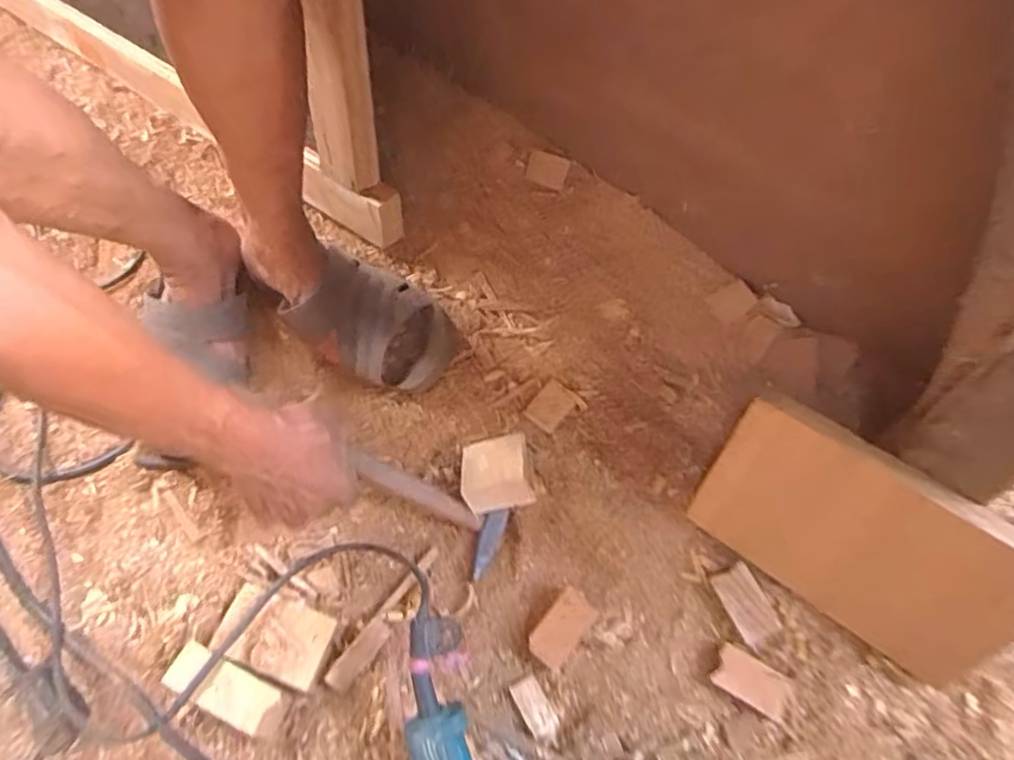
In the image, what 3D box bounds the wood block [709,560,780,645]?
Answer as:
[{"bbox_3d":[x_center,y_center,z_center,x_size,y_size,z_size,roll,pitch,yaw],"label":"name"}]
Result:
[{"bbox_3d":[0.205,0.192,0.568,0.033,0.010,0.060,-23,64,-8],"label":"wood block"}]

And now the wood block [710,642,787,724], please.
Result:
[{"bbox_3d":[0.202,0.248,0.546,0.060,0.010,0.035,27,68,16],"label":"wood block"}]

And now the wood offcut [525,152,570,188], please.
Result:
[{"bbox_3d":[0.046,-0.242,0.761,0.045,0.004,0.036,18,94,8],"label":"wood offcut"}]

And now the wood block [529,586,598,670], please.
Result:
[{"bbox_3d":[0.047,0.214,0.568,0.035,0.021,0.062,35,70,19],"label":"wood block"}]

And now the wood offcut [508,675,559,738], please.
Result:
[{"bbox_3d":[0.022,0.273,0.551,0.024,0.004,0.046,-28,65,-10],"label":"wood offcut"}]

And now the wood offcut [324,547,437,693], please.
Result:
[{"bbox_3d":[-0.107,0.210,0.586,0.021,0.008,0.142,32,69,18],"label":"wood offcut"}]

